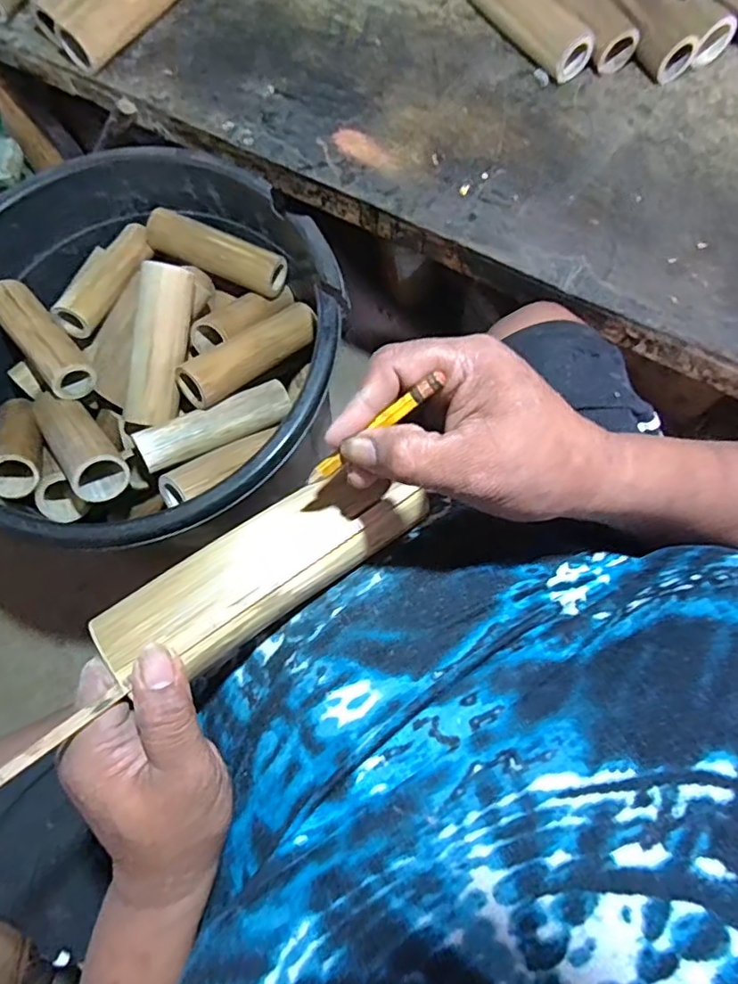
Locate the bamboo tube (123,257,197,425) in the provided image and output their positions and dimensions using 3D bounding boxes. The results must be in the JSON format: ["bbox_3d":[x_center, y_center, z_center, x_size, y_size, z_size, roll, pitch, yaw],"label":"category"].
[{"bbox_3d":[-0.237,-0.166,0.661,0.056,0.048,0.179,12,98,5],"label":"bamboo tube"}]

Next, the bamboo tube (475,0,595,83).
[{"bbox_3d":[0.198,-0.596,0.723,0.058,0.053,0.194,-29,73,-8],"label":"bamboo tube"}]

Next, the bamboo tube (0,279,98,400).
[{"bbox_3d":[-0.401,-0.191,0.701,0.057,0.042,0.189,-40,75,-12],"label":"bamboo tube"}]

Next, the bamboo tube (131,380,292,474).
[{"bbox_3d":[-0.174,-0.081,0.654,0.172,0.044,0.053,-28,73,-8],"label":"bamboo tube"}]

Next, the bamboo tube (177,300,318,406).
[{"bbox_3d":[-0.141,-0.165,0.675,0.052,0.044,0.170,42,61,14],"label":"bamboo tube"}]

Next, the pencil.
[{"bbox_3d":[0.001,-0.026,0.261,0.077,0.004,0.007,-36,71,23],"label":"pencil"}]

